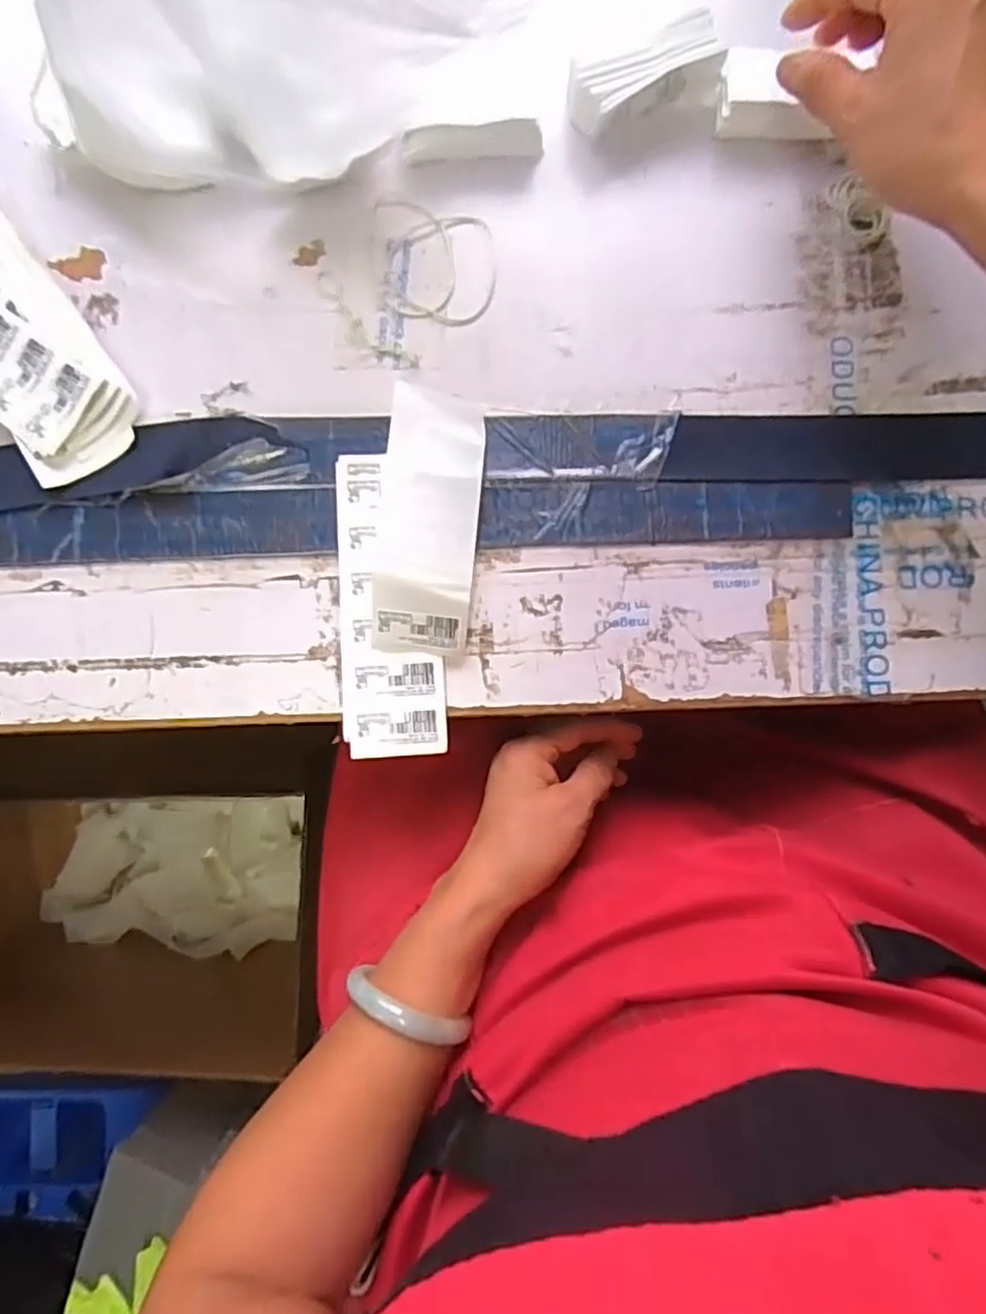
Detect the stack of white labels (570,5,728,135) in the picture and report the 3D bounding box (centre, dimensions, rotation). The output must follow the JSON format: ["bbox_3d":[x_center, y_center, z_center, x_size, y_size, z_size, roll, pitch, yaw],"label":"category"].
[{"bbox_3d":[0.085,-0.317,0.381,0.087,0.037,0.031,-23,86,-1],"label":"stack of white labels"}]

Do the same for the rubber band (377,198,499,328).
[{"bbox_3d":[-0.034,-0.225,0.394,0.071,0.005,0.066,8,86,2],"label":"rubber band"}]

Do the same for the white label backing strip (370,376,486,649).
[{"bbox_3d":[-0.034,-0.072,0.371,0.052,0.020,0.139,5,86,2],"label":"white label backing strip"}]

